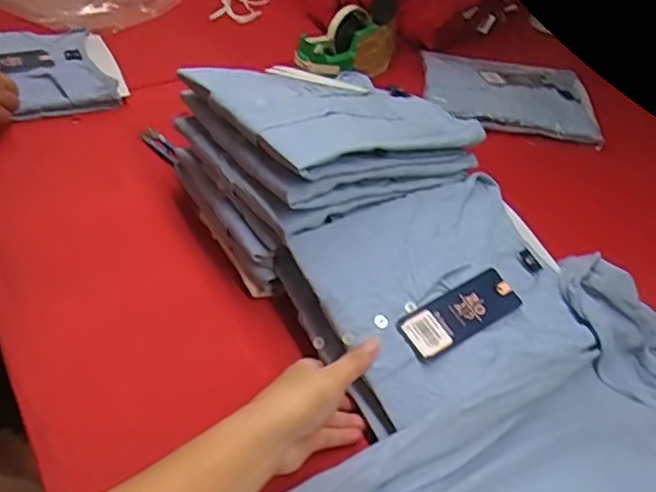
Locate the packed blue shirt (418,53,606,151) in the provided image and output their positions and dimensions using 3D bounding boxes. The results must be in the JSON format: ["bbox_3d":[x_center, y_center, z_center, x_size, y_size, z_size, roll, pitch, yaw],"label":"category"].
[{"bbox_3d":[0.282,-0.236,0.946,0.258,0.022,0.229,7,40,-4],"label":"packed blue shirt"}]

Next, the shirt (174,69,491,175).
[{"bbox_3d":[0.016,-0.144,0.648,0.265,0.022,0.183,-12,41,-40],"label":"shirt"}]

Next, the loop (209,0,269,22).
[{"bbox_3d":[-0.166,-0.451,1.160,0.082,0.011,0.130,12,50,2],"label":"loop"}]

